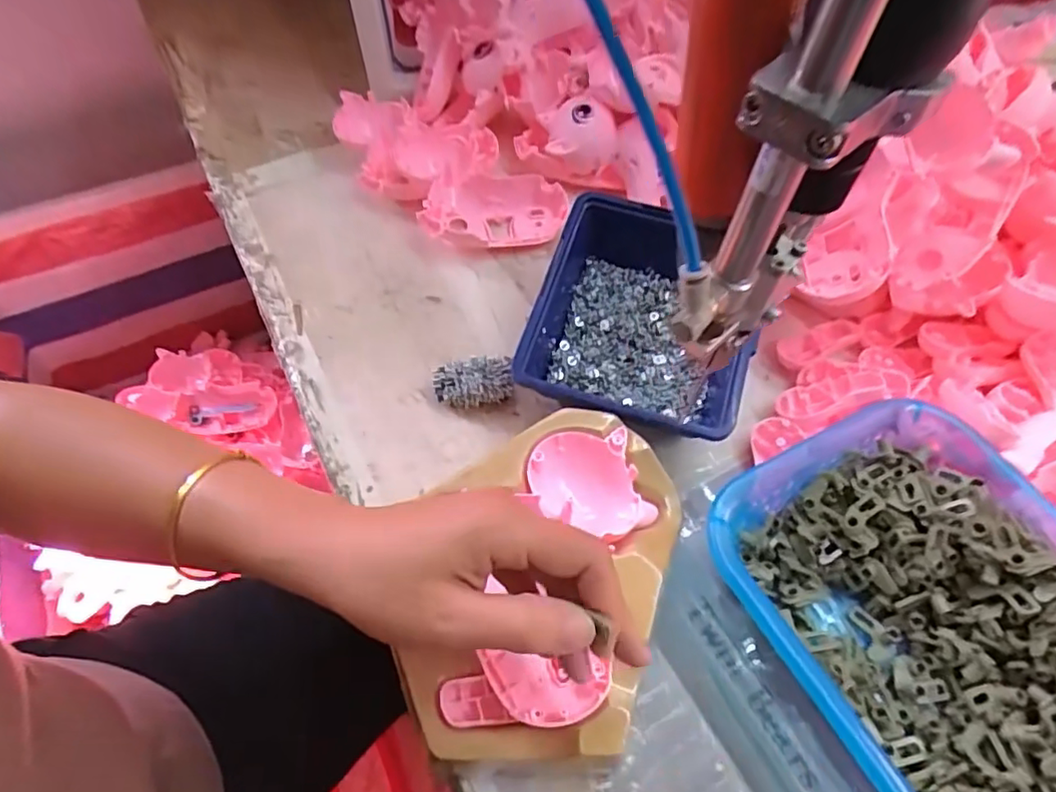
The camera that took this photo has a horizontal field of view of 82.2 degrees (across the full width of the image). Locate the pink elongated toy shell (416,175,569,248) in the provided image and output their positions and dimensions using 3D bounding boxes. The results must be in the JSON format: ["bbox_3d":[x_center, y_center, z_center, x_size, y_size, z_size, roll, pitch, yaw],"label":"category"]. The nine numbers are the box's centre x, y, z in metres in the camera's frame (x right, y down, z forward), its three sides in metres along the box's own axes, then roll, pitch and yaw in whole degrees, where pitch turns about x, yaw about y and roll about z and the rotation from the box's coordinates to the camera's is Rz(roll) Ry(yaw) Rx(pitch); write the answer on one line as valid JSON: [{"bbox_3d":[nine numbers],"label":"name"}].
[{"bbox_3d":[-0.027,-0.154,0.520,0.120,0.038,0.064,2,57,1],"label":"pink elongated toy shell"}]

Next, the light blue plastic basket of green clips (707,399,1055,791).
[{"bbox_3d":[0.232,0.131,0.315,0.182,0.058,0.253,-25,60,-16],"label":"light blue plastic basket of green clips"}]

